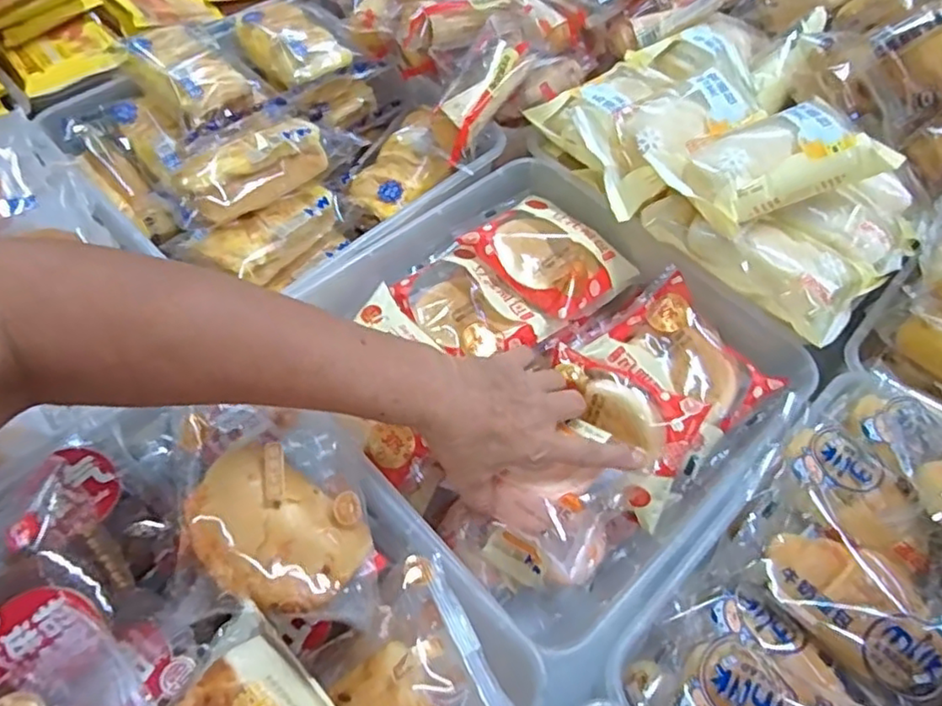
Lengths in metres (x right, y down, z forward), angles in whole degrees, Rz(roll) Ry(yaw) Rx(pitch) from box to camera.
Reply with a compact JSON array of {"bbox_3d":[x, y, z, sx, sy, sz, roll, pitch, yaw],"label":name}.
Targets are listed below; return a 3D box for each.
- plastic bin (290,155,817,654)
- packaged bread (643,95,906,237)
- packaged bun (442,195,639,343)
[{"bbox_3d":[0.050,0.022,0.462,0.255,0.113,0.281,-34,65,-24],"label":"plastic bin"},{"bbox_3d":[0.197,-0.128,0.423,0.120,0.053,0.078,-17,60,-16],"label":"packaged bread"},{"bbox_3d":[0.052,-0.068,0.479,0.108,0.029,0.091,40,62,20],"label":"packaged bun"}]

